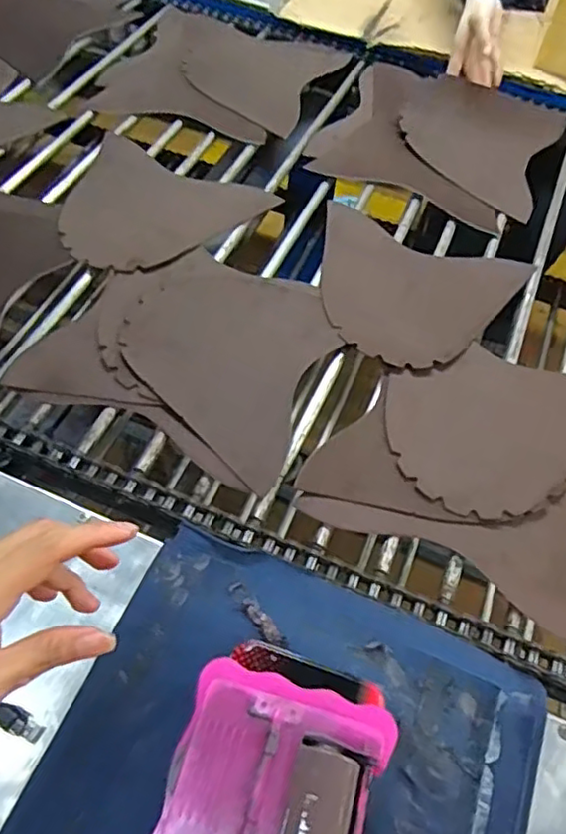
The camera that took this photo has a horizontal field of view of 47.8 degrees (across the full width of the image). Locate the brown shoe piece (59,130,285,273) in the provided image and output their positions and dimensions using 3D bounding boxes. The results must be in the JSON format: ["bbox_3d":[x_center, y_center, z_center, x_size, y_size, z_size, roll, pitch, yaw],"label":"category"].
[{"bbox_3d":[-0.168,-0.251,0.773,0.239,0.011,0.216,25,57,15],"label":"brown shoe piece"}]

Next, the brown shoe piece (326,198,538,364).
[{"bbox_3d":[0.139,-0.140,0.721,0.234,0.008,0.201,21,58,9],"label":"brown shoe piece"}]

